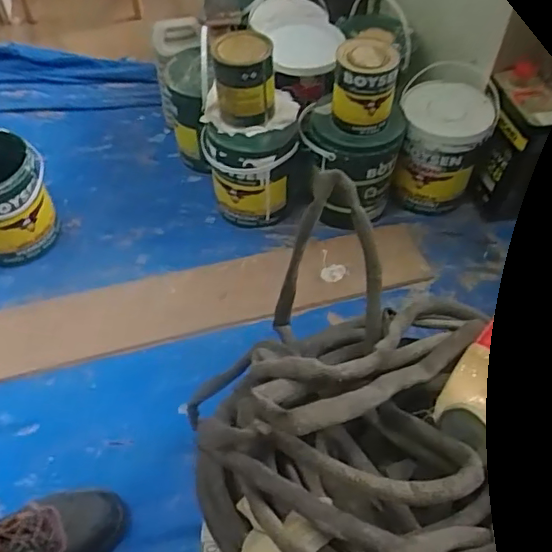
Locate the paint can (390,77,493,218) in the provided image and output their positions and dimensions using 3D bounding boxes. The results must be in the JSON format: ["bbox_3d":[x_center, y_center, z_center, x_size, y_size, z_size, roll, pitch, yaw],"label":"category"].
[{"bbox_3d":[0.332,-0.263,1.186,0.173,0.230,0.178,10,53,5],"label":"paint can"}]

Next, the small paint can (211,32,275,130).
[{"bbox_3d":[-0.057,-0.349,1.031,0.110,0.142,0.115,-6,54,-5],"label":"small paint can"}]

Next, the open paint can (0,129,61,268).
[{"bbox_3d":[-0.511,-0.139,1.064,0.163,0.210,0.169,1,53,-2],"label":"open paint can"}]

